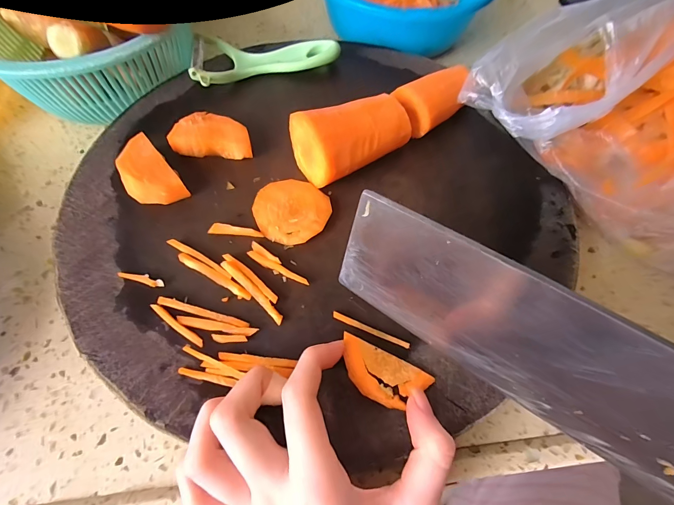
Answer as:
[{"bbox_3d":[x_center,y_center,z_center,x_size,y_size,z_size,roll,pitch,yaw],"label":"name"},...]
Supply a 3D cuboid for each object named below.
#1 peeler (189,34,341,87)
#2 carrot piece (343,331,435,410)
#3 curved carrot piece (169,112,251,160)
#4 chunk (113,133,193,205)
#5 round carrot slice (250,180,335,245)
[{"bbox_3d":[-0.062,-0.172,0.287,0.120,0.028,0.061,-15,61,-9],"label":"peeler"},{"bbox_3d":[0.022,0.062,0.166,0.047,0.008,0.023,22,62,12],"label":"carrot piece"},{"bbox_3d":[-0.089,-0.085,0.240,0.052,0.021,0.028,0,60,0],"label":"curved carrot piece"},{"bbox_3d":[-0.126,-0.052,0.221,0.030,0.020,0.054,-36,66,-20],"label":"chunk"},{"bbox_3d":[-0.030,-0.028,0.217,0.048,0.005,0.046,0,60,0],"label":"round carrot slice"}]

